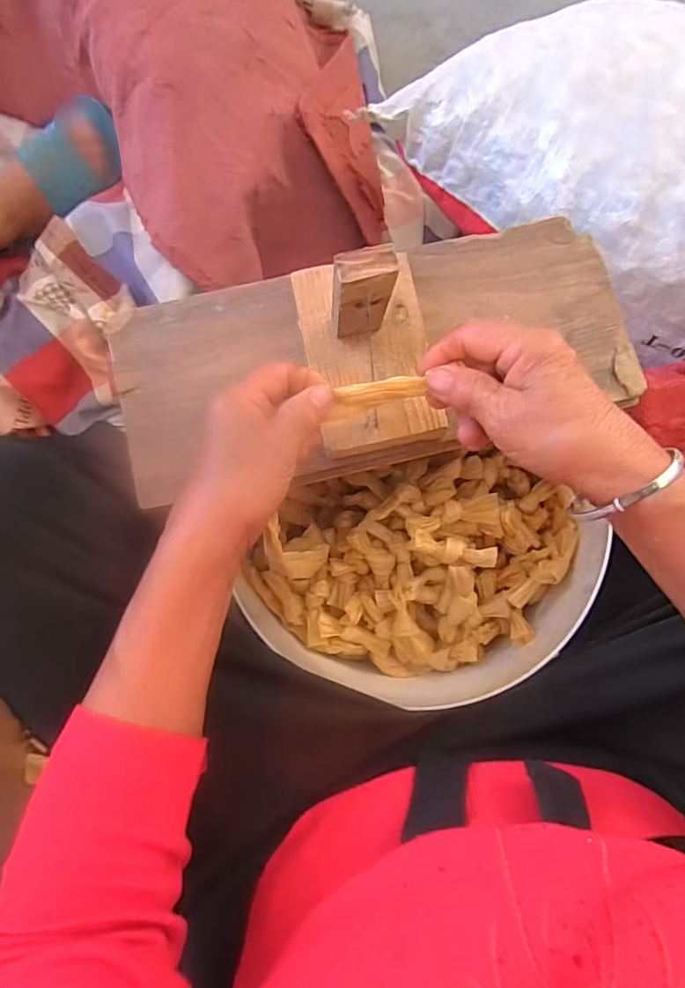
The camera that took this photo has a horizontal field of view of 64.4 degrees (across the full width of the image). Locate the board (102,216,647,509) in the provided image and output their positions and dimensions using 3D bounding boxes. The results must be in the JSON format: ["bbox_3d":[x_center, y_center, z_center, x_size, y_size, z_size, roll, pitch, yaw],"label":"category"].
[{"bbox_3d":[0.023,-0.105,0.409,0.385,0.029,0.158,-13,81,-2],"label":"board"}]

